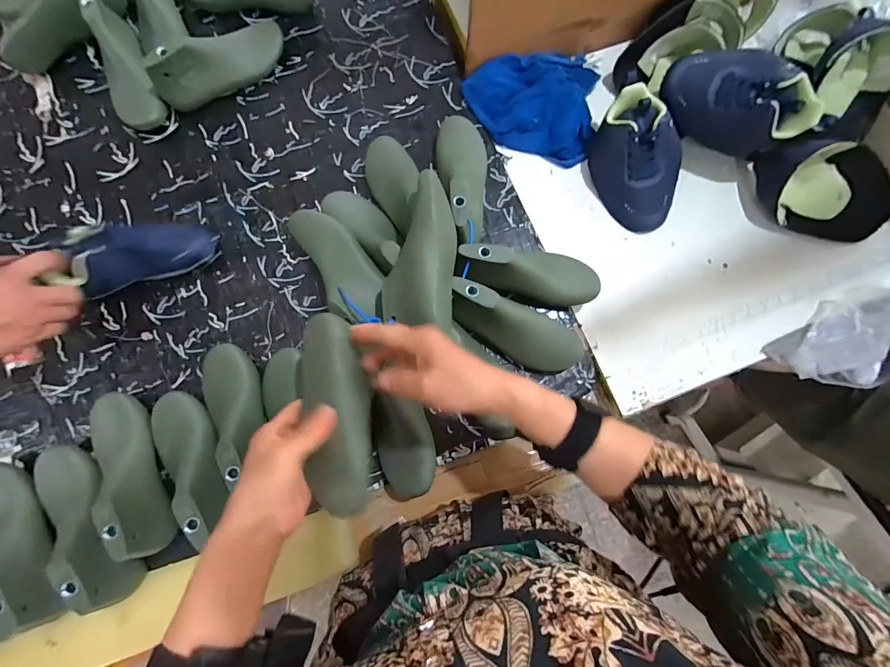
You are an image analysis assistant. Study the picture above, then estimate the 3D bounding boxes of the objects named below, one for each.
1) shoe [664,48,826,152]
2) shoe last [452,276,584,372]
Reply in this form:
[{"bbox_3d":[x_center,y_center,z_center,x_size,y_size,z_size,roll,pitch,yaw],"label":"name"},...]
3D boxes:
[{"bbox_3d":[0.386,-0.313,0.531,0.179,0.083,0.085,24,78,5],"label":"shoe"},{"bbox_3d":[0.088,-0.005,0.480,0.177,0.078,0.061,24,78,5],"label":"shoe last"}]

